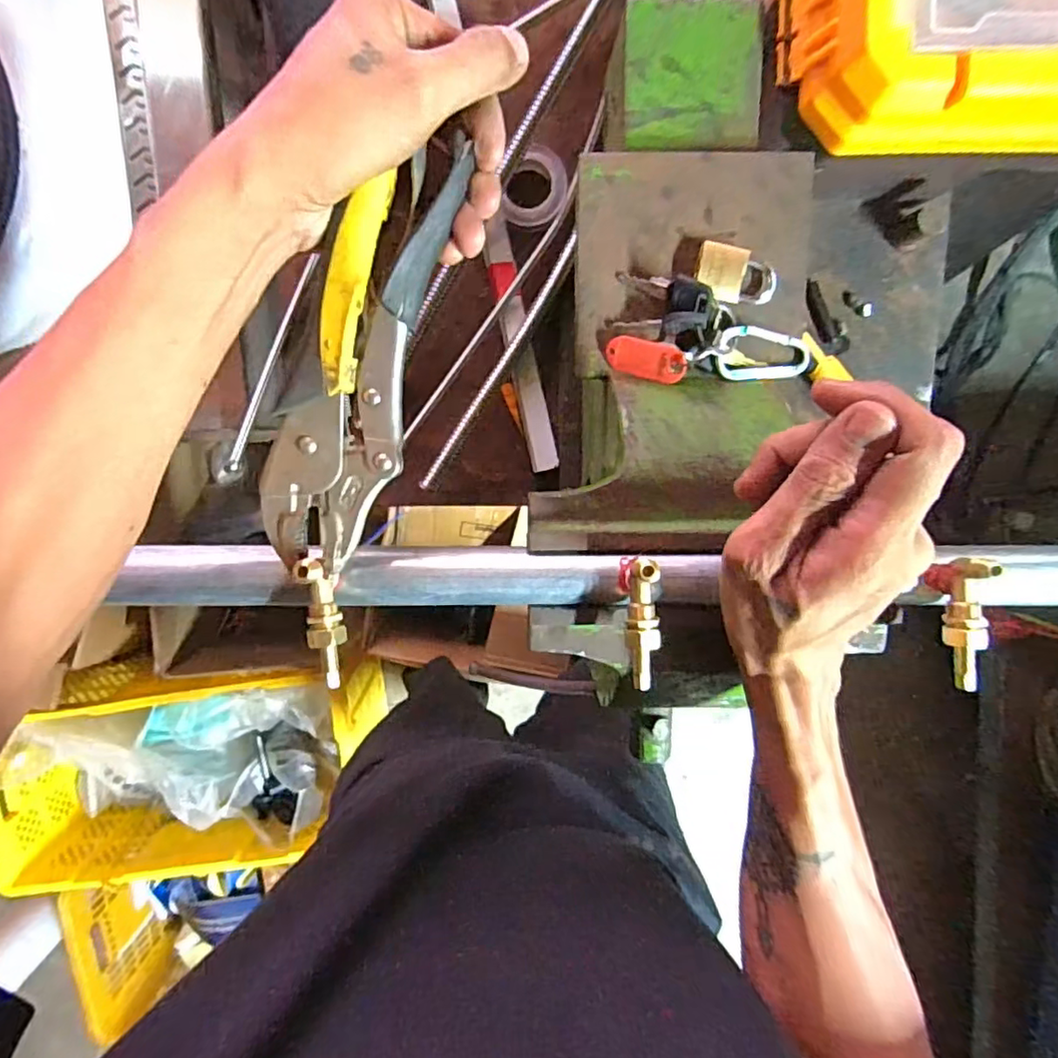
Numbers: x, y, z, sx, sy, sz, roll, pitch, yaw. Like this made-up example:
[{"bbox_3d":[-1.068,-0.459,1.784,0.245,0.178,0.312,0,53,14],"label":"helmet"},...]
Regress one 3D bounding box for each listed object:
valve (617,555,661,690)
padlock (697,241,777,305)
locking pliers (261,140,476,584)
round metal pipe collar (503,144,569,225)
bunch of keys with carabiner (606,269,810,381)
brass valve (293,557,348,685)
[{"bbox_3d":[0.055,0.046,0.298,0.016,0.022,0.063,-2,83,-1],"label":"valve"},{"bbox_3d":[0.119,-0.143,0.346,0.046,0.009,0.029,13,98,-3],"label":"padlock"},{"bbox_3d":[-0.075,-0.073,0.277,0.052,0.014,0.190,21,99,-4],"label":"locking pliers"},{"bbox_3d":[0.006,-0.278,0.493,0.049,0.018,0.055,11,98,-3],"label":"round metal pipe collar"},{"bbox_3d":[0.105,-0.107,0.349,0.115,0.022,0.054,16,97,-3],"label":"bunch of keys with carabiner"},{"bbox_3d":[-0.099,0.046,0.291,0.016,0.023,0.064,-5,98,-1],"label":"brass valve"}]

